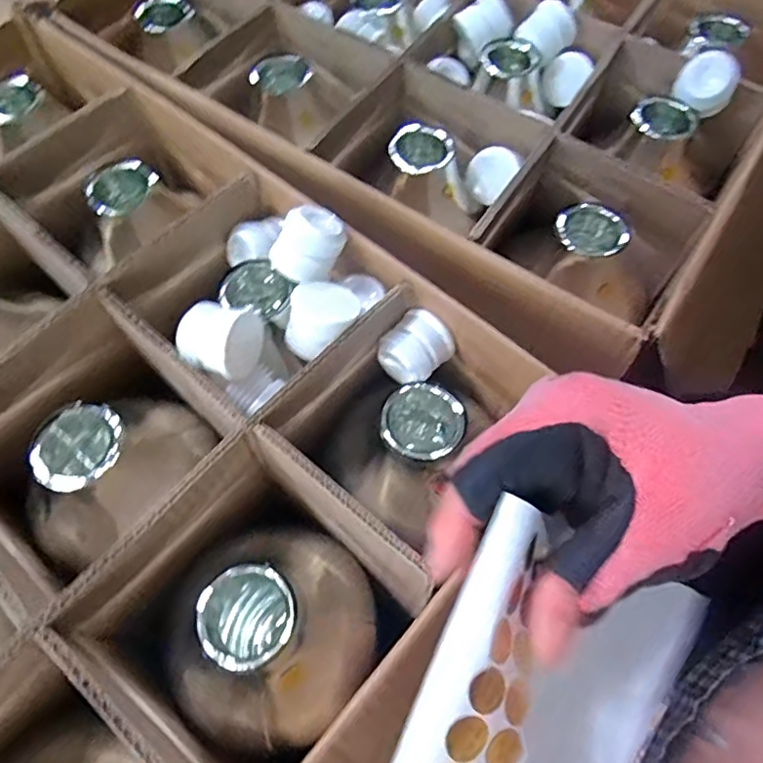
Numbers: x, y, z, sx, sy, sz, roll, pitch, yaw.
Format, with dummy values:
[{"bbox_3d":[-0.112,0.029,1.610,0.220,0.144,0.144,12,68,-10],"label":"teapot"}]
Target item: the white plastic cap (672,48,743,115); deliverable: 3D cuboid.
[{"bbox_3d":[0.267,-0.246,0.481,0.044,0.026,0.044,41,112,12],"label":"white plastic cap"}]

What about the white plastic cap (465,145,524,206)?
[{"bbox_3d":[0.095,-0.177,0.499,0.036,0.045,0.024,45,27,5],"label":"white plastic cap"}]

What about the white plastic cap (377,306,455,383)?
[{"bbox_3d":[0.024,-0.023,0.407,0.042,0.033,0.042,-40,69,-19],"label":"white plastic cap"}]

